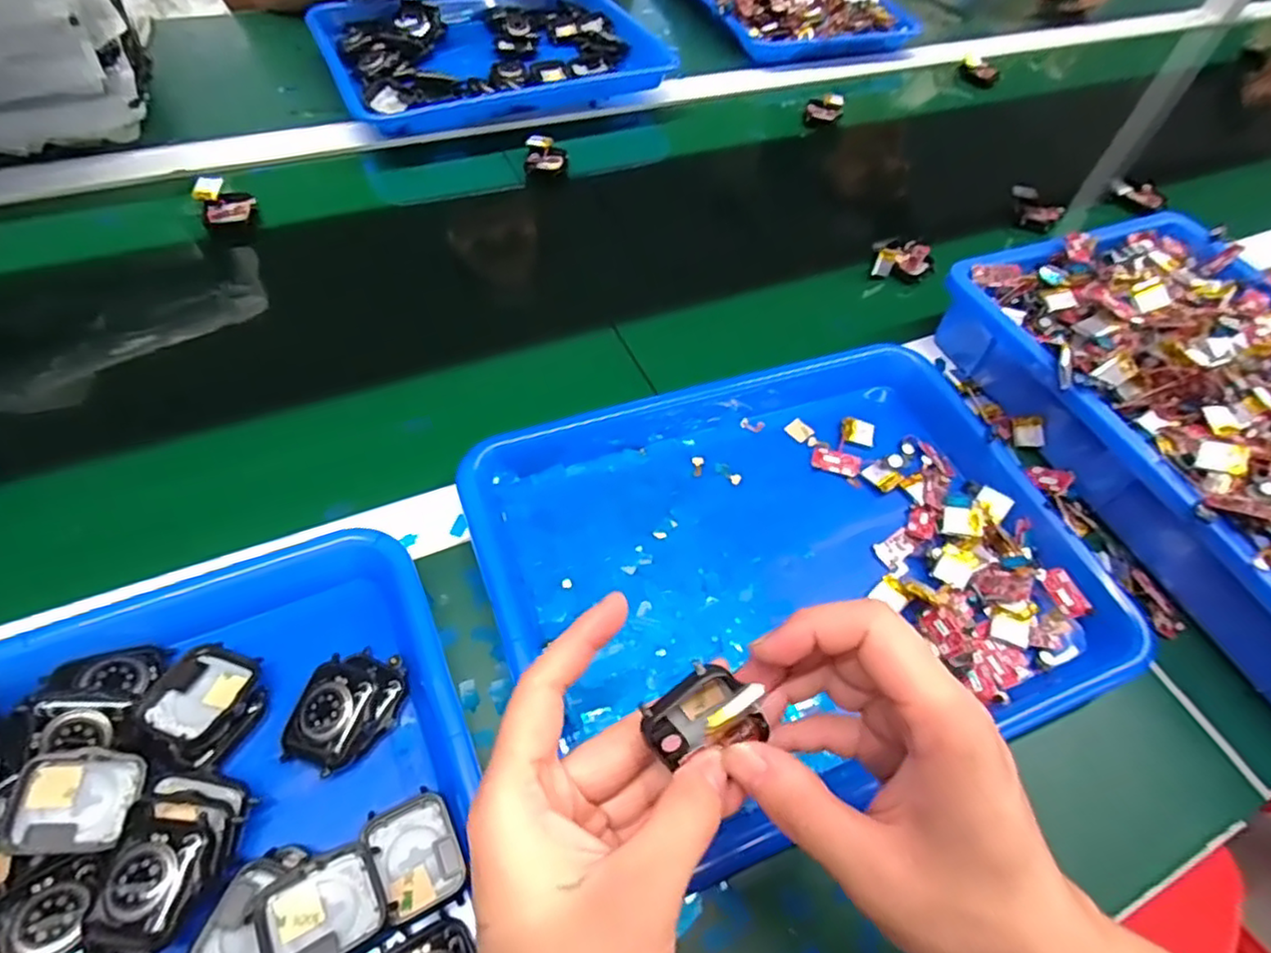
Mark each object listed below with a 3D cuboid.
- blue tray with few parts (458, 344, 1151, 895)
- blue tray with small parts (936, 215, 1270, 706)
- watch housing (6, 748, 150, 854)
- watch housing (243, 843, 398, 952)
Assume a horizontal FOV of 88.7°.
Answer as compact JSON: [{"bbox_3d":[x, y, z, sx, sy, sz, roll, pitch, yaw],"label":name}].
[{"bbox_3d":[0.086,0.042,0.374,0.322,0.033,0.258,-17,62,-14],"label":"blue tray with few parts"},{"bbox_3d":[0.403,-0.030,0.420,0.240,0.084,0.363,-16,60,-16],"label":"blue tray with small parts"},{"bbox_3d":[-0.231,0.134,0.269,0.040,0.009,0.037,19,57,-33],"label":"watch housing"},{"bbox_3d":[-0.122,0.170,0.255,0.046,0.006,0.037,-16,53,-29],"label":"watch housing"}]

